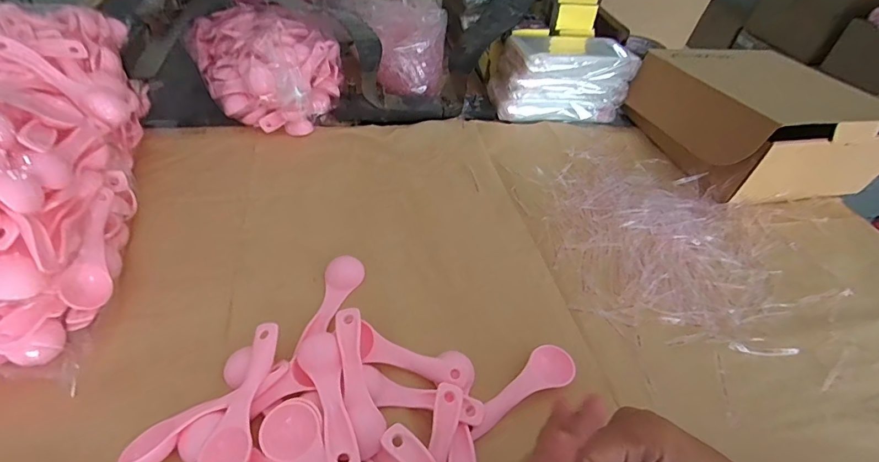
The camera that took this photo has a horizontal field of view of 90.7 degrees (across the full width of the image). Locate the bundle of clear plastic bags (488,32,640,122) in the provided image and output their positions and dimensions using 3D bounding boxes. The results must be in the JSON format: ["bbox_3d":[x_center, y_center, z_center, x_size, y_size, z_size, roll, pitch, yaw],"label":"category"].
[{"bbox_3d":[0.192,-0.240,0.678,0.205,0.094,0.102,2,44,-5],"label":"bundle of clear plastic bags"}]

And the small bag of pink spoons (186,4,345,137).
[{"bbox_3d":[-0.247,-0.249,0.624,0.176,0.097,0.286,-21,51,-27],"label":"small bag of pink spoons"}]

